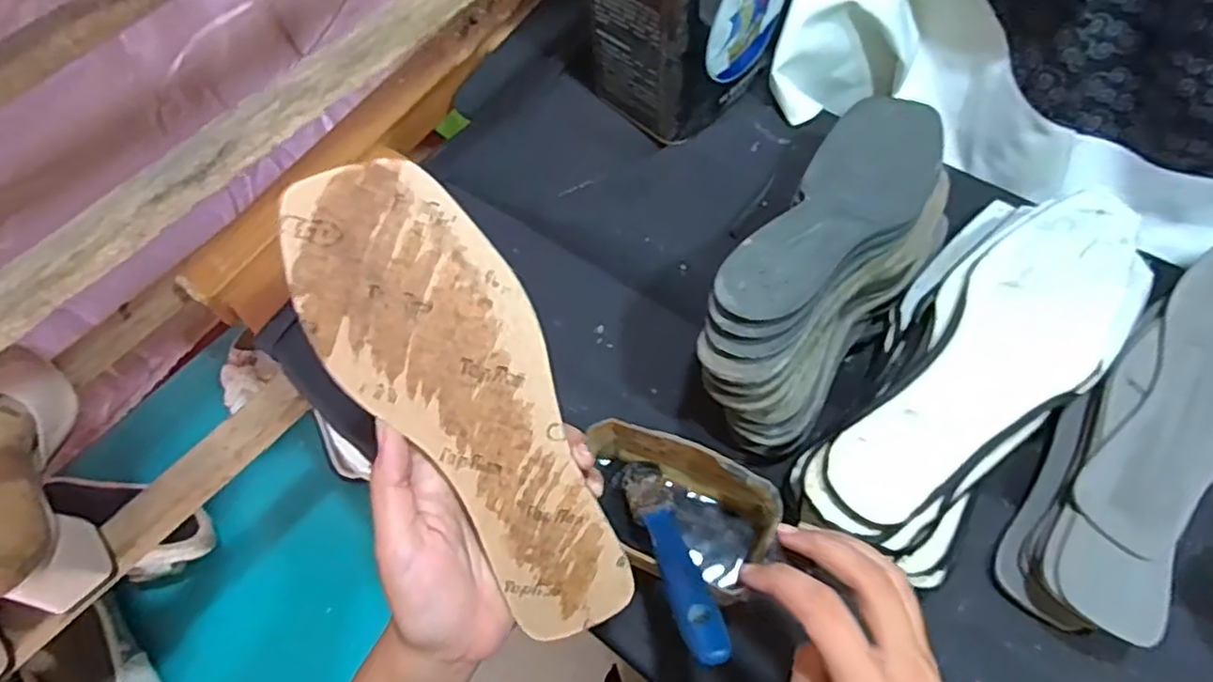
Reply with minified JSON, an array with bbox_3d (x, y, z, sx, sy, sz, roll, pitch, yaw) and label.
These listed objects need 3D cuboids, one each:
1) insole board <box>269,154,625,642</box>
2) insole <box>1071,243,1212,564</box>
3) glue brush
[{"bbox_3d":[-0.057,0.033,0.297,0.077,0.027,0.234,-30,102,-11],"label":"insole board"},{"bbox_3d":[0.374,0.028,0.415,0.084,0.040,0.235,36,70,19],"label":"insole"},{"bbox_3d":[0.035,0.114,0.380,0.026,0.009,0.159,-16,24,-5],"label":"glue brush"}]

